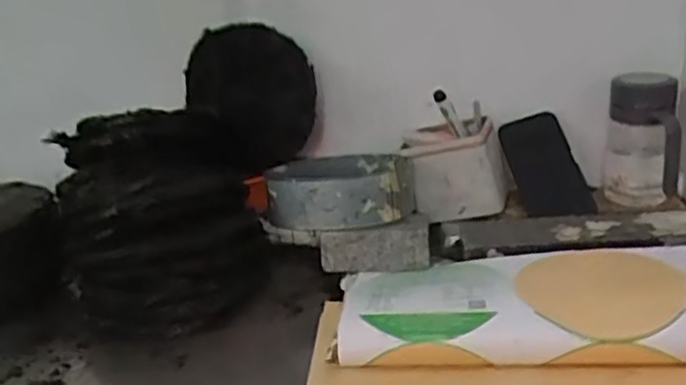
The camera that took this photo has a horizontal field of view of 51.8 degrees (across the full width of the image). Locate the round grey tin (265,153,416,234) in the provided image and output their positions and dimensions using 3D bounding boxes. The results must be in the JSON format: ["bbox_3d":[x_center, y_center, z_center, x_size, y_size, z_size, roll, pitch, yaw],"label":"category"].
[{"bbox_3d":[-0.005,-0.015,0.873,0.177,0.058,0.204,-4,19,0],"label":"round grey tin"}]

